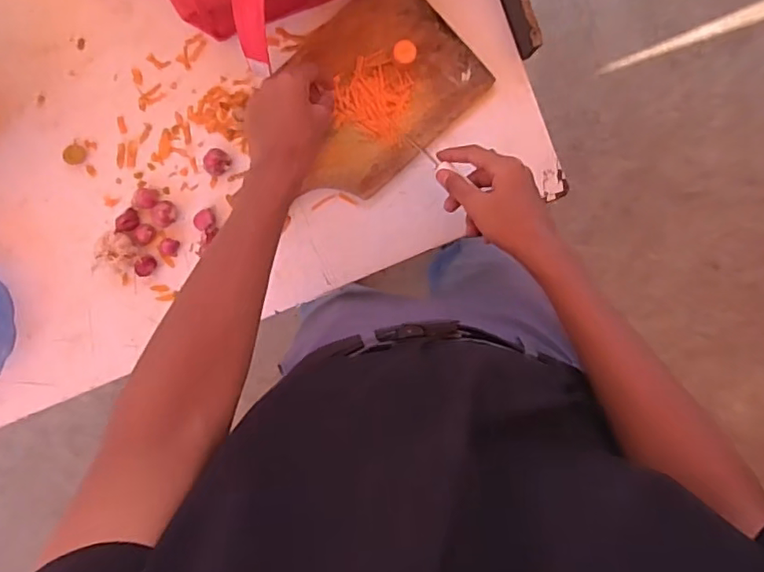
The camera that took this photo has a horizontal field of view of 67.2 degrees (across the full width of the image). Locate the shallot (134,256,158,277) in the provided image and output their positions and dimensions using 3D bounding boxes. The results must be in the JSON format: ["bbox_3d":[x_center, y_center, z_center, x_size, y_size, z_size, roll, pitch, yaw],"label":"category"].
[{"bbox_3d":[-0.260,-0.022,0.632,0.016,0.018,0.025,42,96,-6],"label":"shallot"}]

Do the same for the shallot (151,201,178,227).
[{"bbox_3d":[-0.240,-0.079,0.628,0.029,0.018,0.029,7,98,-2],"label":"shallot"}]

